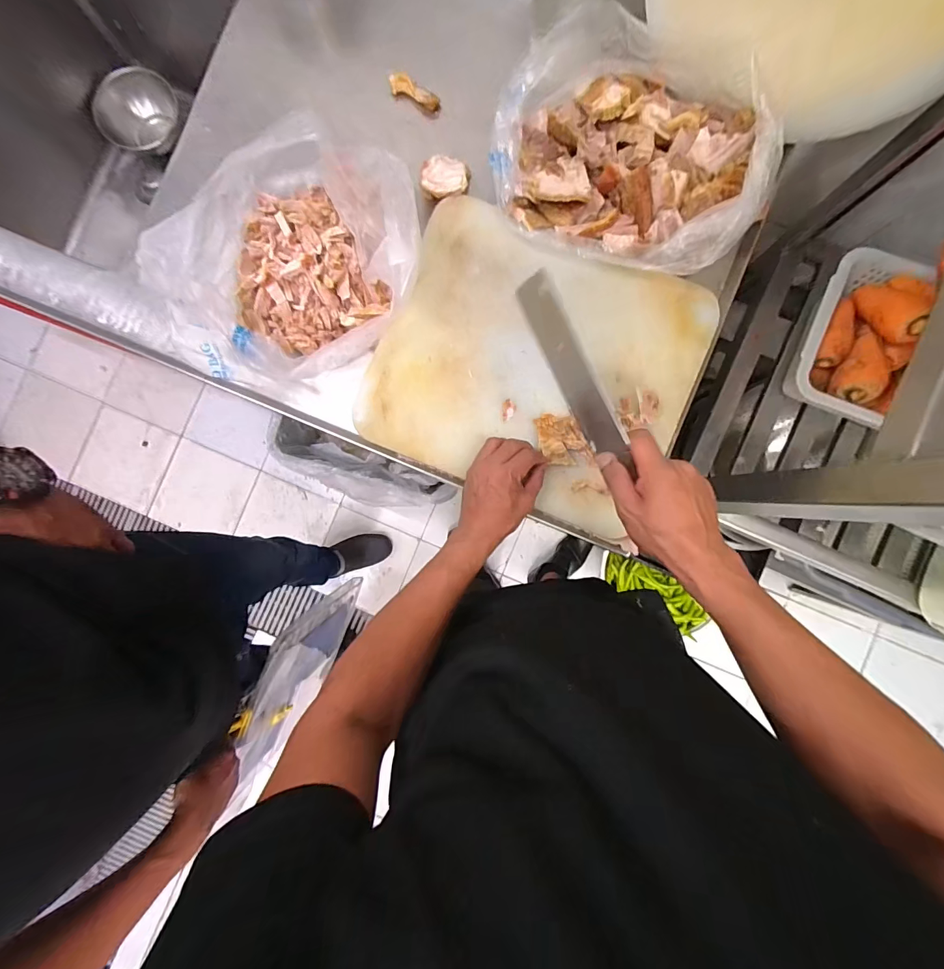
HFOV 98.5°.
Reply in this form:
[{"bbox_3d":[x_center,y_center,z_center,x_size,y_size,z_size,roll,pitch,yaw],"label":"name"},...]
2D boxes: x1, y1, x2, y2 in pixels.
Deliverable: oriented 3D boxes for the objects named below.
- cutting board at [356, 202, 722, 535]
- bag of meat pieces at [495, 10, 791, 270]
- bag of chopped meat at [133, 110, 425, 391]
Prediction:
[{"bbox_3d":[0.076,-0.154,0.519,0.378,0.030,0.332,23,91,1],"label":"cutting board"},{"bbox_3d":[0.188,-0.403,0.487,0.303,0.099,0.251,16,88,2],"label":"bag of meat pieces"},{"bbox_3d":[-0.198,-0.245,0.476,0.237,0.123,0.284,24,89,2],"label":"bag of chopped meat"}]

